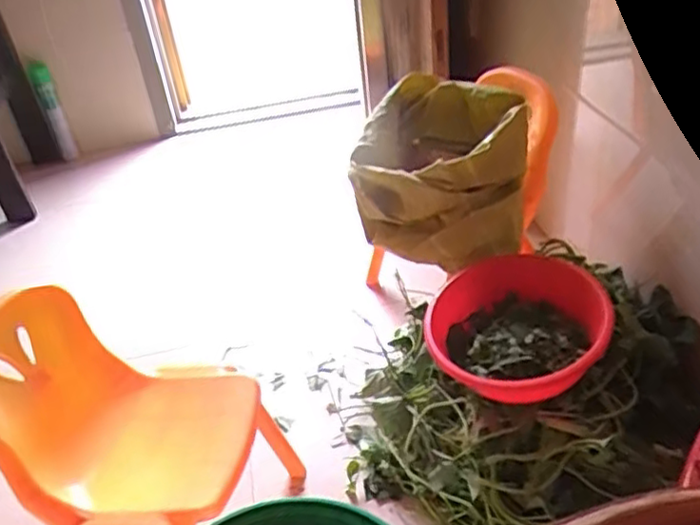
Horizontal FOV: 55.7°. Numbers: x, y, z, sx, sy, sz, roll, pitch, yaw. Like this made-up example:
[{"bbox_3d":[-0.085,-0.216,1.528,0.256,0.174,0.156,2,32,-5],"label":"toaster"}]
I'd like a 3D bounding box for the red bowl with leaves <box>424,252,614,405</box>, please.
[{"bbox_3d":[0.287,0.103,1.154,0.279,0.108,0.299,-5,36,3],"label":"red bowl with leaves"}]

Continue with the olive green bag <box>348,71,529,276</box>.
[{"bbox_3d":[0.192,-0.221,1.430,0.348,0.252,0.490,2,37,12],"label":"olive green bag"}]

